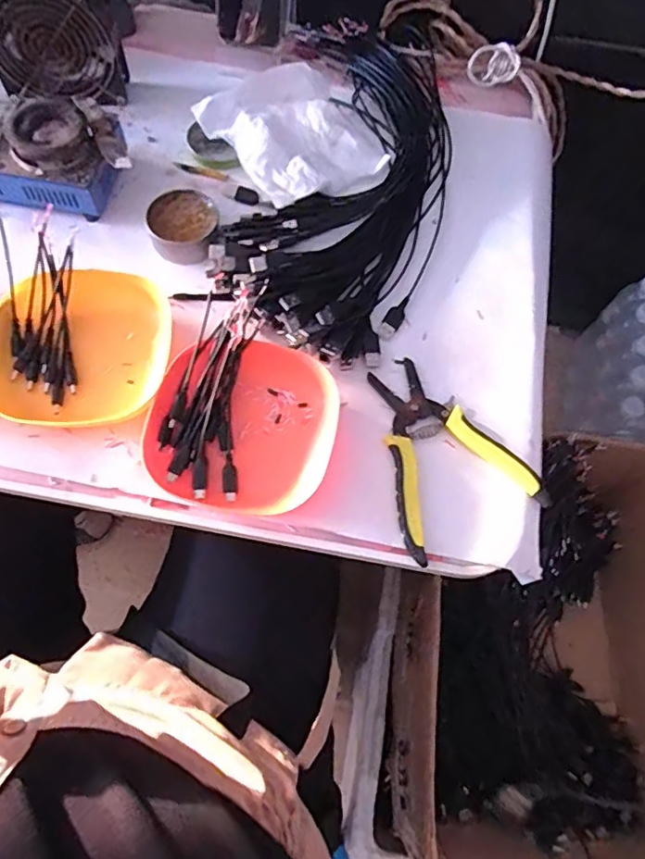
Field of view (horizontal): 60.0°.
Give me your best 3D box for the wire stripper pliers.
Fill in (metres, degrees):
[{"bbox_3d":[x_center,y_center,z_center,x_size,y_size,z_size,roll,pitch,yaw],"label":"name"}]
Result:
[{"bbox_3d":[0.095,0.011,0.450,0.116,0.010,0.157,-19,68,-10],"label":"wire stripper pliers"}]

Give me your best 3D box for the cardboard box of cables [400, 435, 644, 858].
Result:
[{"bbox_3d":[0.246,0.248,0.644,0.307,0.215,0.443,5,68,-1],"label":"cardboard box of cables"}]

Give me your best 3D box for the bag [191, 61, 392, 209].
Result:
[{"bbox_3d":[-0.022,-0.293,0.559,0.168,0.037,0.151,-23,69,-12],"label":"bag"}]

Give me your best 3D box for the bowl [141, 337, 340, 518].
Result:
[{"bbox_3d":[-0.060,-0.005,0.439,0.133,0.034,0.139,1,66,-2],"label":"bowl"}]

